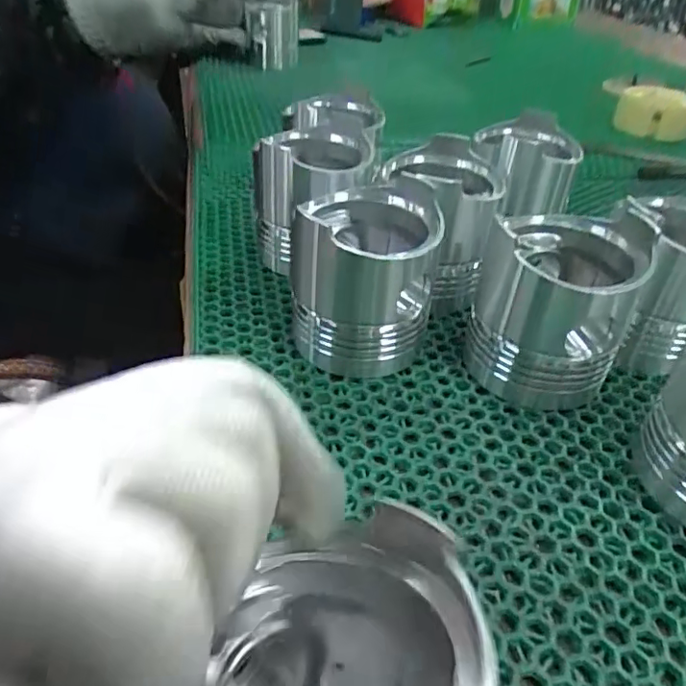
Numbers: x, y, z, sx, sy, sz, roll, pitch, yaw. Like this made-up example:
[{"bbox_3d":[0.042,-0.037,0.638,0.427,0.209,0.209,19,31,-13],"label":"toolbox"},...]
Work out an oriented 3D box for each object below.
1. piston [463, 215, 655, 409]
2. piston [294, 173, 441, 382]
[{"bbox_3d":[0.119,-0.020,0.330,0.082,0.084,0.081,14,40,15],"label":"piston"},{"bbox_3d":[0.011,-0.037,0.339,0.081,0.092,0.089,0,38,-3],"label":"piston"}]

